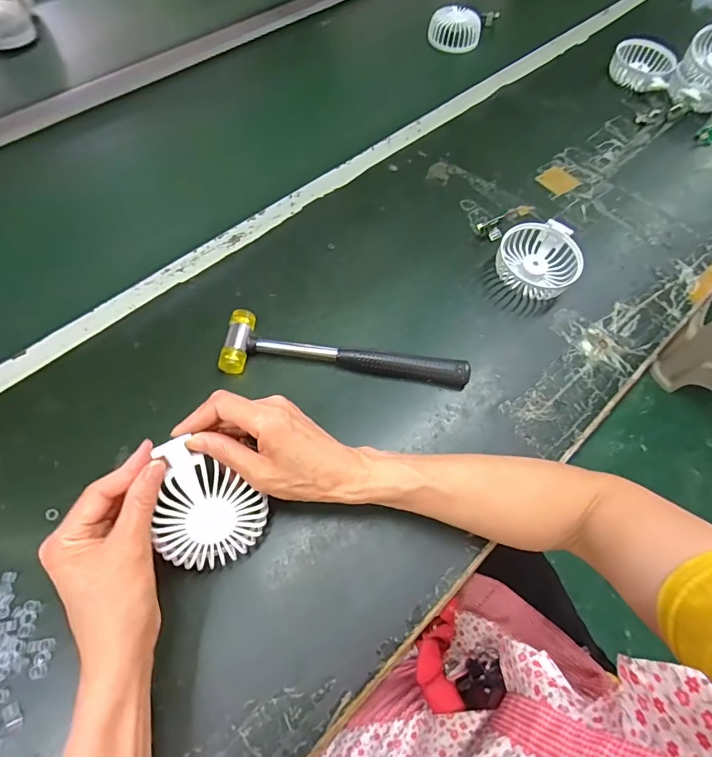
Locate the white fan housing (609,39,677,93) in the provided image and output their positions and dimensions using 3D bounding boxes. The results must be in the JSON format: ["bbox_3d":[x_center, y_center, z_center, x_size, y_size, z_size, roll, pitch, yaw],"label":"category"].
[{"bbox_3d":[0.453,-0.497,0.704,0.092,0.034,0.092,1,62,-2],"label":"white fan housing"}]

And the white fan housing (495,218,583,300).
[{"bbox_3d":[0.205,-0.133,0.507,0.085,0.036,0.082,-7,63,-6],"label":"white fan housing"}]

